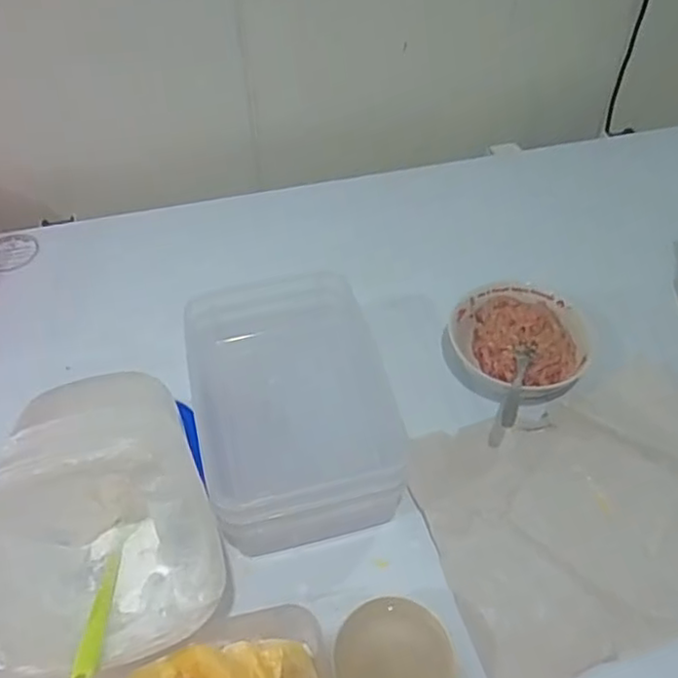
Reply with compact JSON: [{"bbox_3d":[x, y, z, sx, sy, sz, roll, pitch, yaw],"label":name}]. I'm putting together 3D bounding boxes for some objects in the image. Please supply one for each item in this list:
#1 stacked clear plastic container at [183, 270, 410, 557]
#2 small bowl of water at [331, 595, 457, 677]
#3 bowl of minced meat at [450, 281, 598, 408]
[{"bbox_3d":[-0.044,0.061,0.621,0.178,0.102,0.240,-15,50,-11],"label":"stacked clear plastic container"},{"bbox_3d":[0.041,0.248,0.497,0.088,0.047,0.081,-1,49,1],"label":"small bowl of water"},{"bbox_3d":[0.195,0.002,0.700,0.140,0.047,0.142,-1,49,1],"label":"bowl of minced meat"}]

